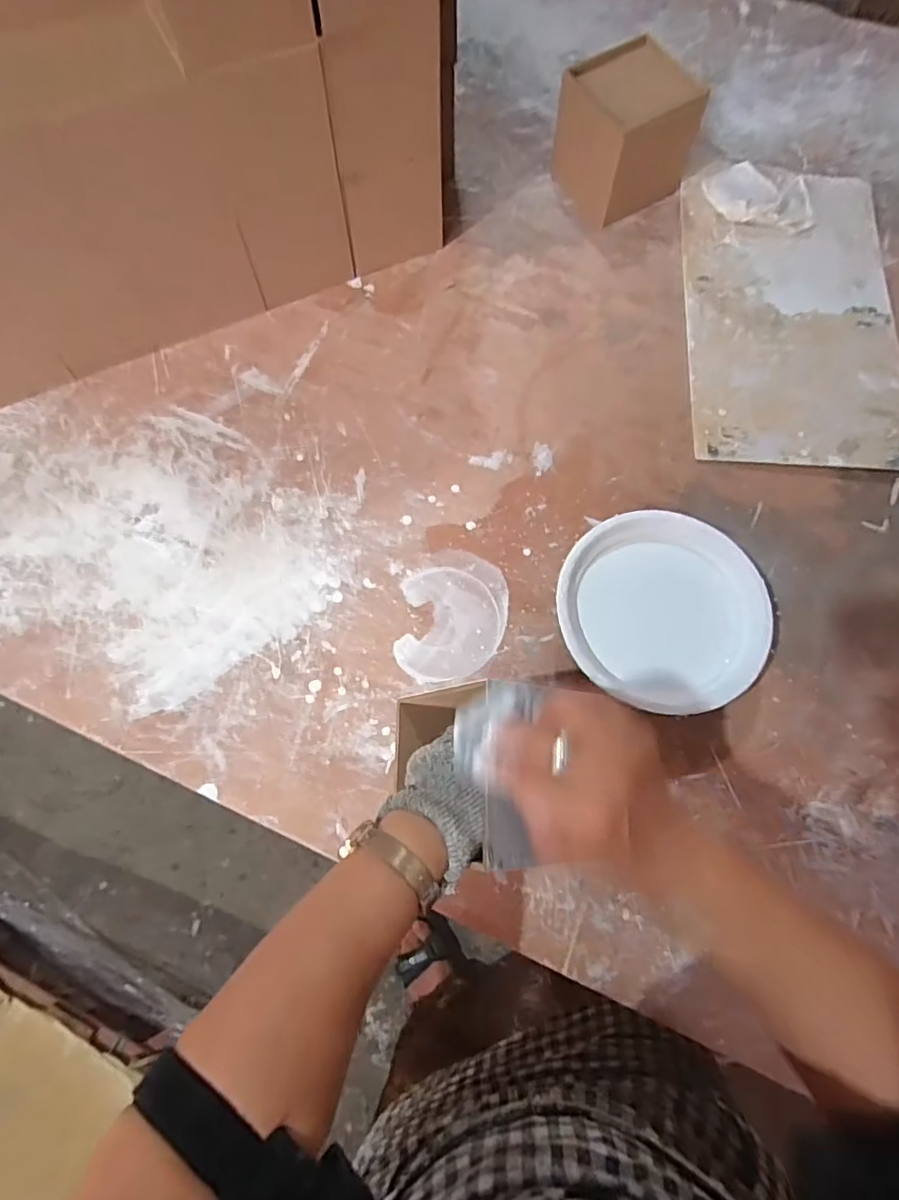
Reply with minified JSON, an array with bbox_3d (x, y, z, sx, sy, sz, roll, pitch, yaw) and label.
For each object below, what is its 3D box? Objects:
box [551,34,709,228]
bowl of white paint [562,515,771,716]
[{"bbox_3d":[0.193,-0.522,0.640,0.128,0.114,0.116,-30,74,-10],"label":"box"},{"bbox_3d":[0.177,0.012,0.496,0.167,0.057,0.169,0,71,0],"label":"bowl of white paint"}]

